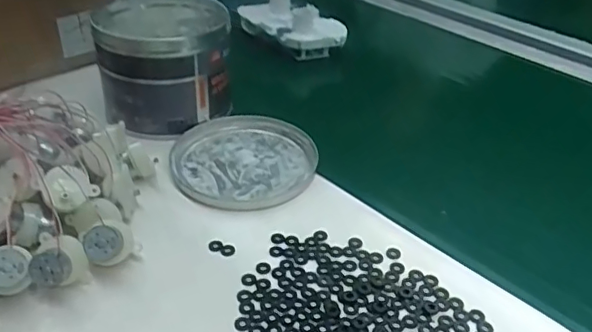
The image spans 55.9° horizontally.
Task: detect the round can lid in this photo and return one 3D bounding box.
[{"bbox_3d":[-0.048,-0.007,0.523,0.129,0.019,0.136,2,34,-1],"label":"round can lid"}]

